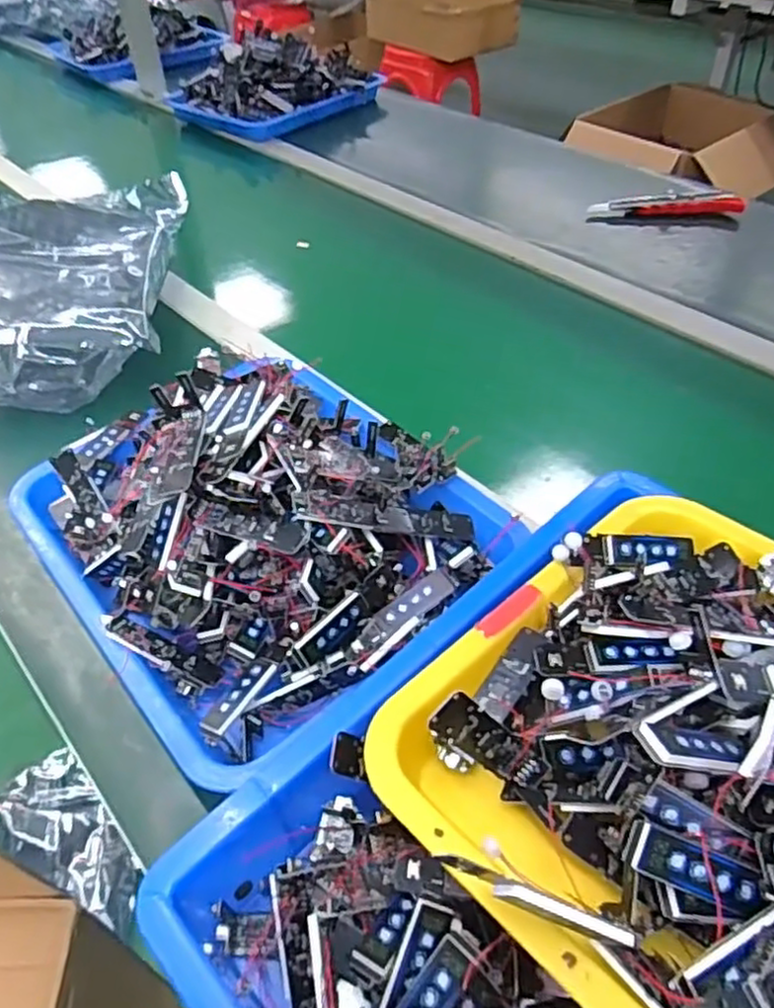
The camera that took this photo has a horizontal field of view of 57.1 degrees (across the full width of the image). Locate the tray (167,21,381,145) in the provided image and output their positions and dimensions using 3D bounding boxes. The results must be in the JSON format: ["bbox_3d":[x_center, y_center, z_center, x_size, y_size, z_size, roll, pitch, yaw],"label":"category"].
[{"bbox_3d":[-0.192,-0.737,1.225,0.257,0.094,0.286,32,55,29],"label":"tray"}]

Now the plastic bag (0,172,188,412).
[{"bbox_3d":[-0.332,-0.234,0.753,0.214,0.104,0.342,-3,46,0],"label":"plastic bag"}]

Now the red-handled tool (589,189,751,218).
[{"bbox_3d":[0.350,-0.375,0.891,0.182,0.024,0.033,3,46,5],"label":"red-handled tool"}]

